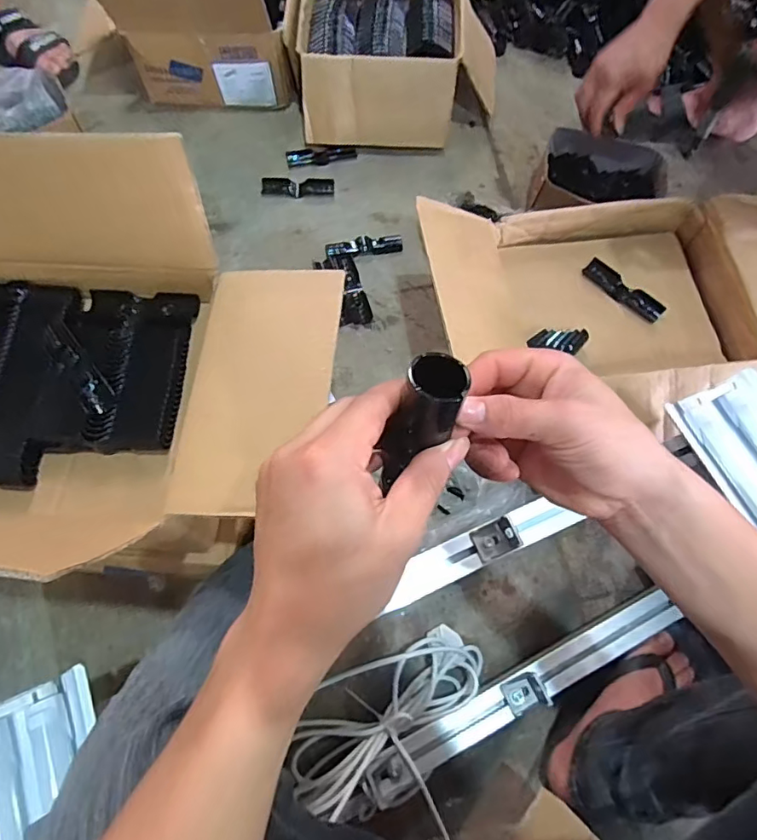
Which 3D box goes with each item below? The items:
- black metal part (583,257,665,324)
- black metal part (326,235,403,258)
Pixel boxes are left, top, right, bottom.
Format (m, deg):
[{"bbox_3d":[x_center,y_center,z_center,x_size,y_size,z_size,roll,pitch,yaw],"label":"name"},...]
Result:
[{"bbox_3d":[0.365,-0.194,0.780,0.038,0.010,0.128,-39,75,-15],"label":"black metal part"},{"bbox_3d":[-0.025,-0.298,0.891,0.128,0.019,0.033,-6,69,-4],"label":"black metal part"}]

